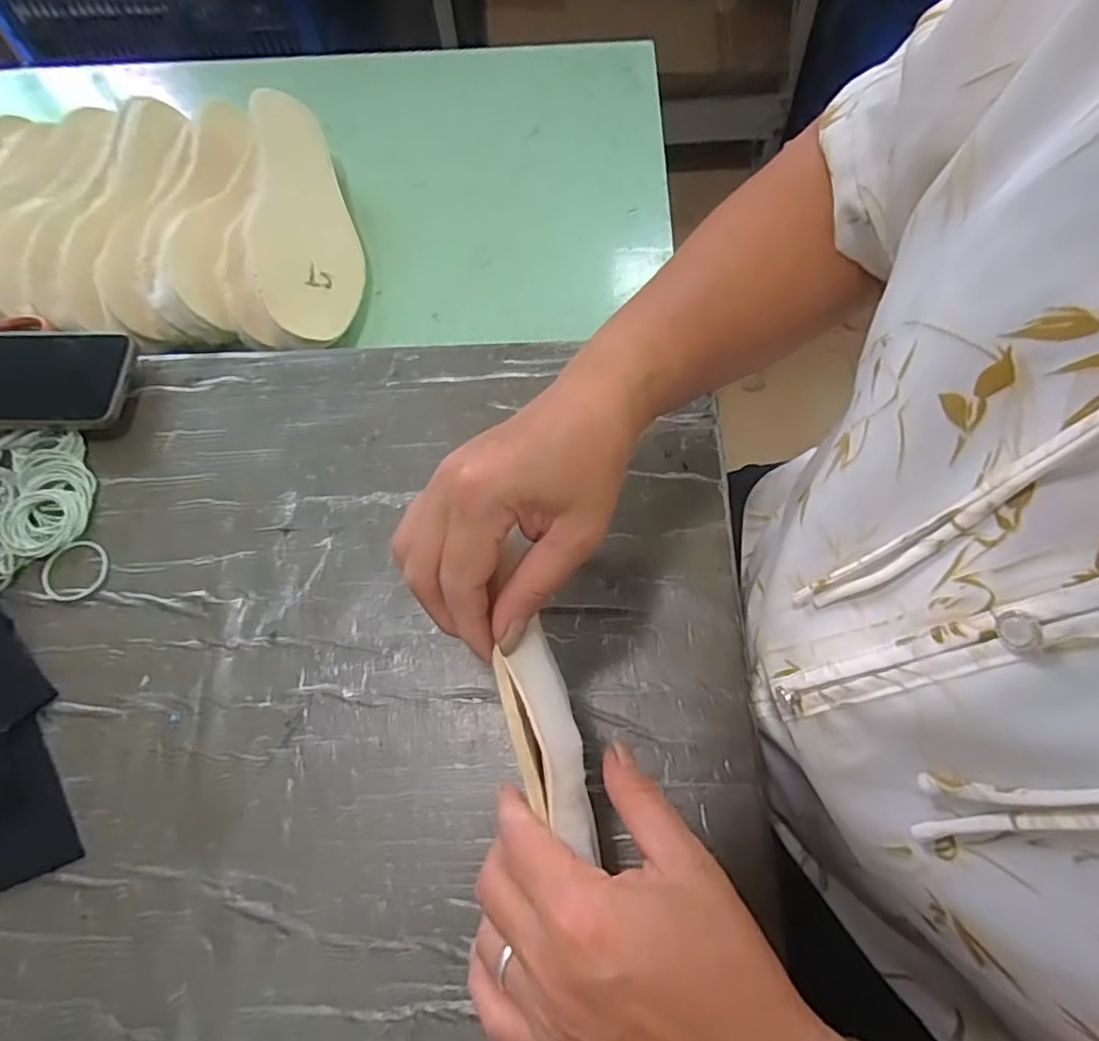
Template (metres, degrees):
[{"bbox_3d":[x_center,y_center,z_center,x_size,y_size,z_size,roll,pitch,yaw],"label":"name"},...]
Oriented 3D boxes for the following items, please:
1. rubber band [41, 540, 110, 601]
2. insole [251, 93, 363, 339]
[{"bbox_3d":[-0.310,0.032,0.419,0.042,0.004,0.041,-1,65,3],"label":"rubber band"},{"bbox_3d":[-0.209,-0.266,0.551,0.085,0.008,0.260,4,63,-32],"label":"insole"}]

